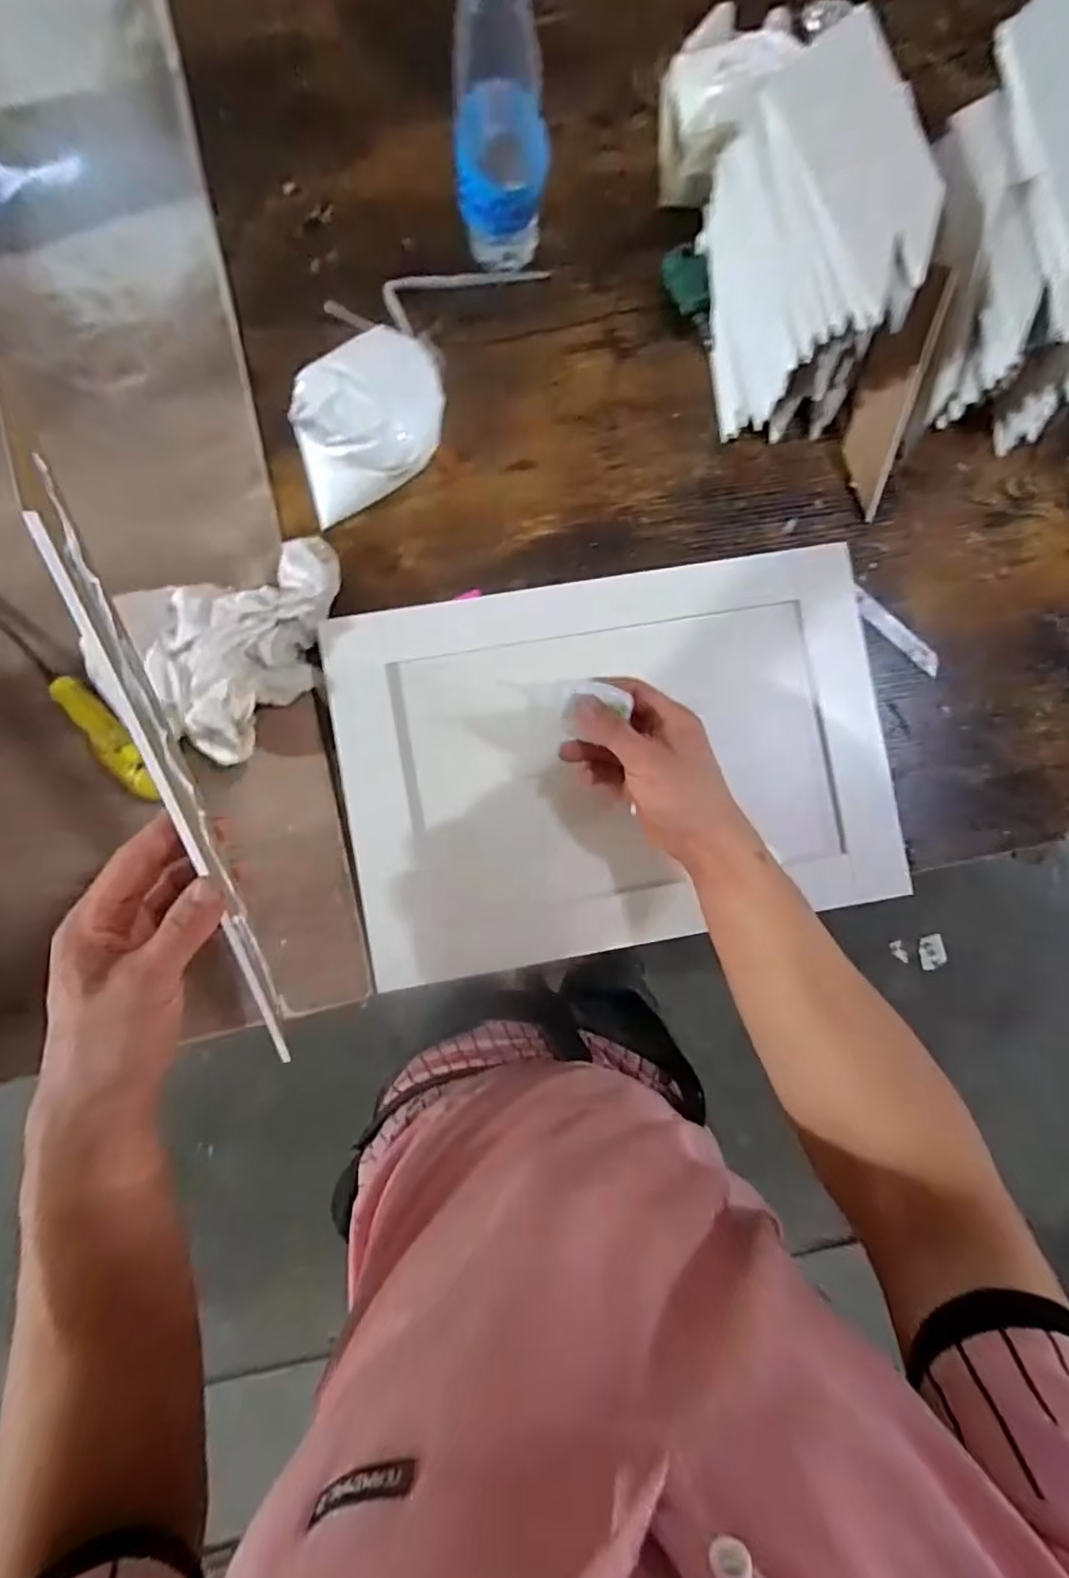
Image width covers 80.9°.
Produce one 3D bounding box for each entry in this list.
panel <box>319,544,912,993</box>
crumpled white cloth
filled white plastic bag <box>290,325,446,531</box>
[{"bbox_3d":[0.065,-0.021,0.501,0.416,0.040,0.288,-8,90,-2],"label":"panel"},{"bbox_3d":[-0.218,-0.116,0.466,0.110,0.068,0.185,34,87,-3],"label":"crumpled white cloth"},{"bbox_3d":[-0.130,-0.282,0.482,0.143,0.079,0.094,-38,92,-3],"label":"filled white plastic bag"}]

